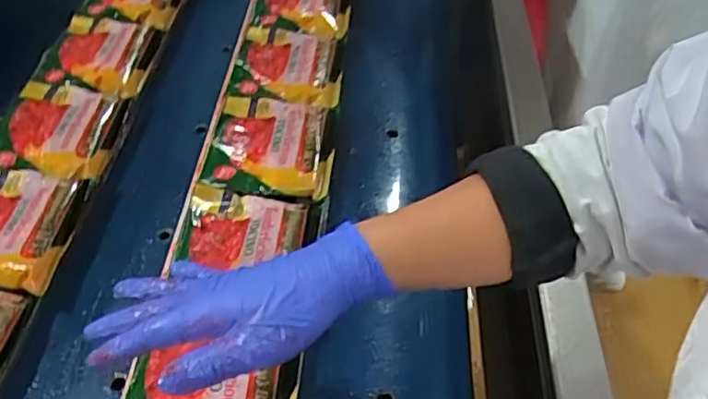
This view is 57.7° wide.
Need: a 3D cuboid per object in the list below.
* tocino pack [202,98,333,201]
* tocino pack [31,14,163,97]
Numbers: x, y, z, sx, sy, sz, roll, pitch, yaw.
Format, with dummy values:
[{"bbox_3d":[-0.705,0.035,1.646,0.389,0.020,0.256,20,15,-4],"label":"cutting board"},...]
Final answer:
[{"bbox_3d":[-0.087,-0.064,0.693,0.131,0.022,0.148,-2,47,8],"label":"tocino pack"},{"bbox_3d":[-0.337,-0.190,0.852,0.136,0.034,0.172,-8,47,2],"label":"tocino pack"}]

